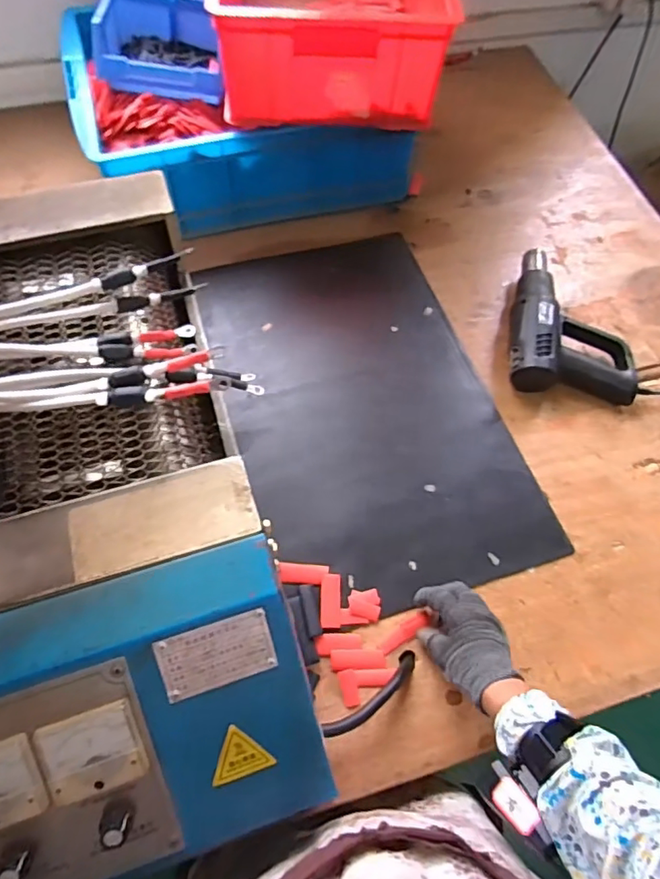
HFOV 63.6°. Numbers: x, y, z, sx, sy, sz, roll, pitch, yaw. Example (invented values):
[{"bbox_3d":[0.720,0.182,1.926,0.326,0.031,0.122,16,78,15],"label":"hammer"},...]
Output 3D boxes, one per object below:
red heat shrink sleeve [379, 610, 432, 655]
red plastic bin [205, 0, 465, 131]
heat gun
[{"bbox_3d":[0.087,0.222,0.614,0.067,0.005,0.018,-35,71,-9],"label":"red heat shrink sleeve"},{"bbox_3d":[-0.001,-0.641,0.770,0.299,0.145,0.394,1,63,-3],"label":"red plastic bin"},{"bbox_3d":[0.356,-0.173,0.788,0.179,0.064,0.229,10,63,2],"label":"heat gun"}]

